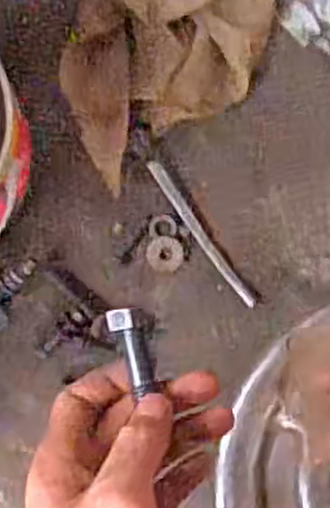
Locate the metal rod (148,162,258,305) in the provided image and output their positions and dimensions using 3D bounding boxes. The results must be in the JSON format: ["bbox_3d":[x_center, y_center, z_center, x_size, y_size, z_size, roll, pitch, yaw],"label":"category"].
[{"bbox_3d":[0.029,-0.015,0.640,0.011,0.007,0.139,-36,91,-6],"label":"metal rod"}]

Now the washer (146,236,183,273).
[{"bbox_3d":[0.000,0.000,0.640,0.029,0.004,0.028,-3,88,-6],"label":"washer"}]

